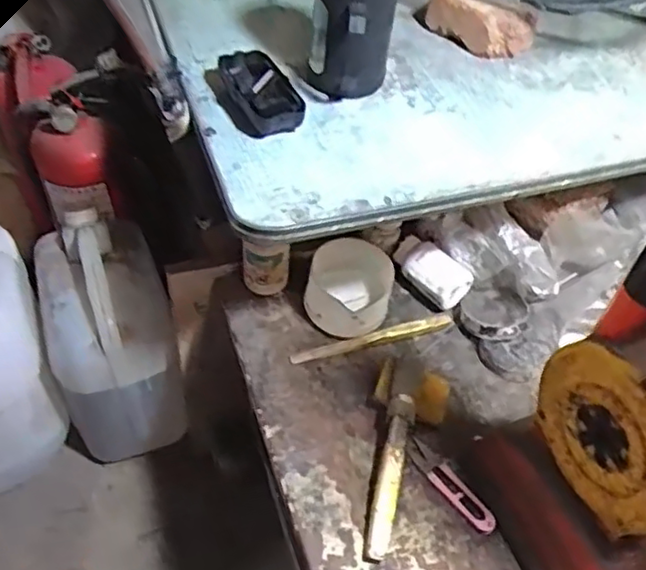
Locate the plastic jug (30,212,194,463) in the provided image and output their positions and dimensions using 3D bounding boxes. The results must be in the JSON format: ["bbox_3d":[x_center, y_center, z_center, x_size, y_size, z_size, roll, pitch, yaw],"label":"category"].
[{"bbox_3d":[-0.299,0.073,0.918,0.157,0.284,0.223,-17,53,-18],"label":"plastic jug"}]

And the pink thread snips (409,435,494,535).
[{"bbox_3d":[0.117,0.181,0.596,0.025,0.012,0.101,-30,58,-26],"label":"pink thread snips"}]

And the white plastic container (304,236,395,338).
[{"bbox_3d":[0.027,0.004,0.703,0.087,0.059,0.094,2,50,-3],"label":"white plastic container"}]

